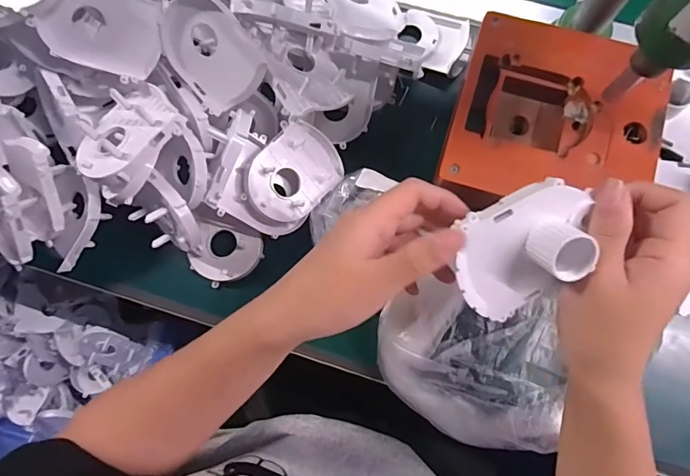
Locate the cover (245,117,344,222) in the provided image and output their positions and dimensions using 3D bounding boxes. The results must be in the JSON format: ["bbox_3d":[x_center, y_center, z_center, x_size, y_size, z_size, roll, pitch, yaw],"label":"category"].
[{"bbox_3d":[-0.043,-0.053,0.371,0.064,0.010,0.082,40,76,-22],"label":"cover"}]

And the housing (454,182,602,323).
[{"bbox_3d":[0.103,0.011,0.249,0.078,0.038,0.072,-19,111,-3],"label":"housing"}]

